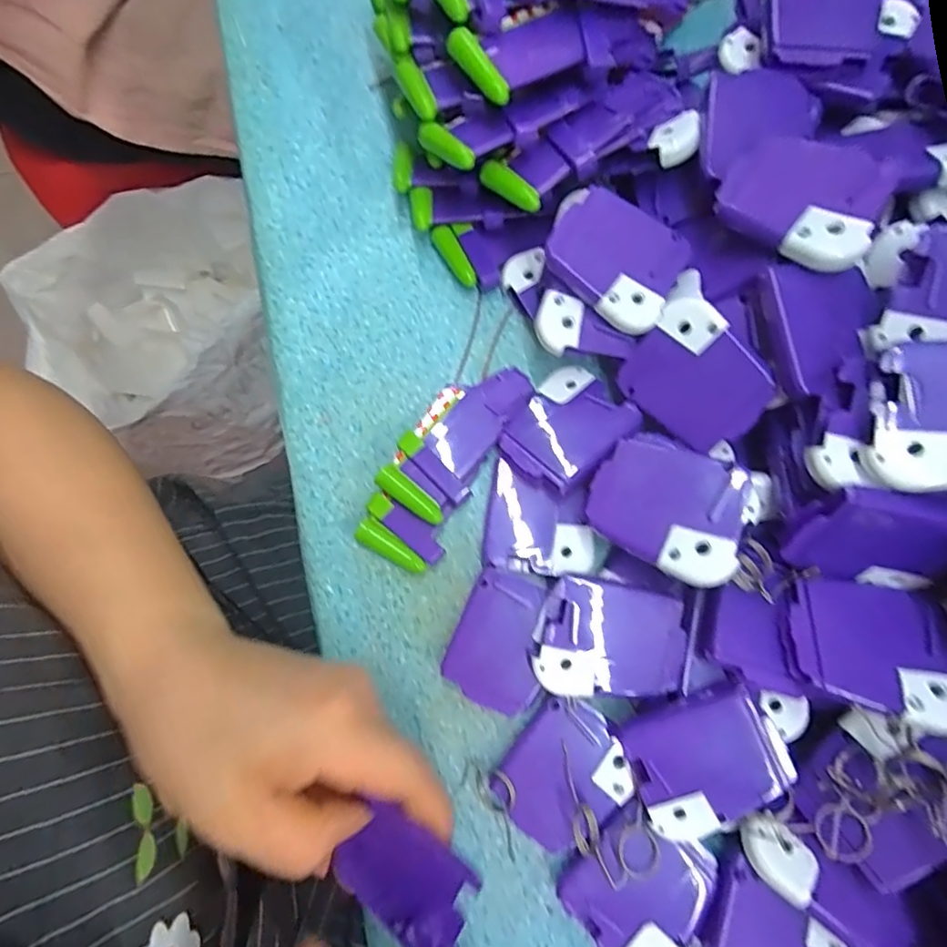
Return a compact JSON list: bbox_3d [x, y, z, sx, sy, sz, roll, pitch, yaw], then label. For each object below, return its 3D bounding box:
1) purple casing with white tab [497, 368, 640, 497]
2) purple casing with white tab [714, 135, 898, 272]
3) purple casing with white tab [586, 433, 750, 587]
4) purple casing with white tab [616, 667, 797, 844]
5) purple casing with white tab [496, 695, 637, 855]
[{"bbox_3d":[0.045,-0.022,0.266,0.059,0.008,0.052,-41,60,-11],"label":"purple casing with white tab"},{"bbox_3d":[0.136,-0.116,0.228,0.061,0.013,0.054,23,85,20],"label":"purple casing with white tab"},{"bbox_3d":[0.083,0.013,0.232,0.062,0.004,0.052,25,81,25],"label":"purple casing with white tab"},{"bbox_3d":[0.095,0.119,0.228,0.061,0.011,0.051,-31,89,10],"label":"purple casing with white tab"},{"bbox_3d":[0.041,0.135,0.244,0.057,0.005,0.050,-43,81,-7],"label":"purple casing with white tab"}]

